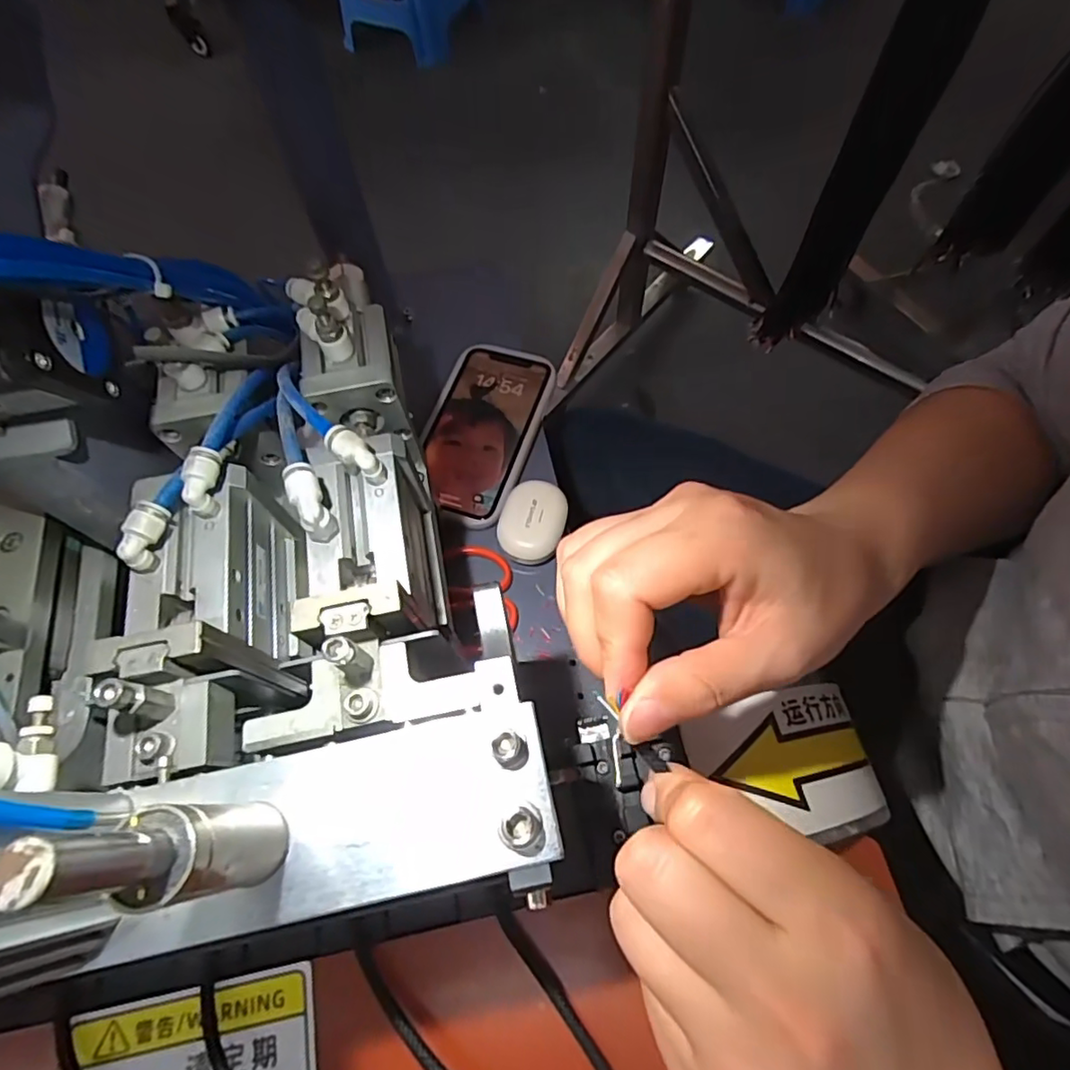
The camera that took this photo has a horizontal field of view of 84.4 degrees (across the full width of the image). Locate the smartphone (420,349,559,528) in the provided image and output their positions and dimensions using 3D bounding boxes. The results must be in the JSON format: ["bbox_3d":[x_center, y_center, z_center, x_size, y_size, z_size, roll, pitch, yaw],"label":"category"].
[{"bbox_3d":[-0.042,-0.081,0.447,0.077,0.011,0.150,18,67,10],"label":"smartphone"}]

